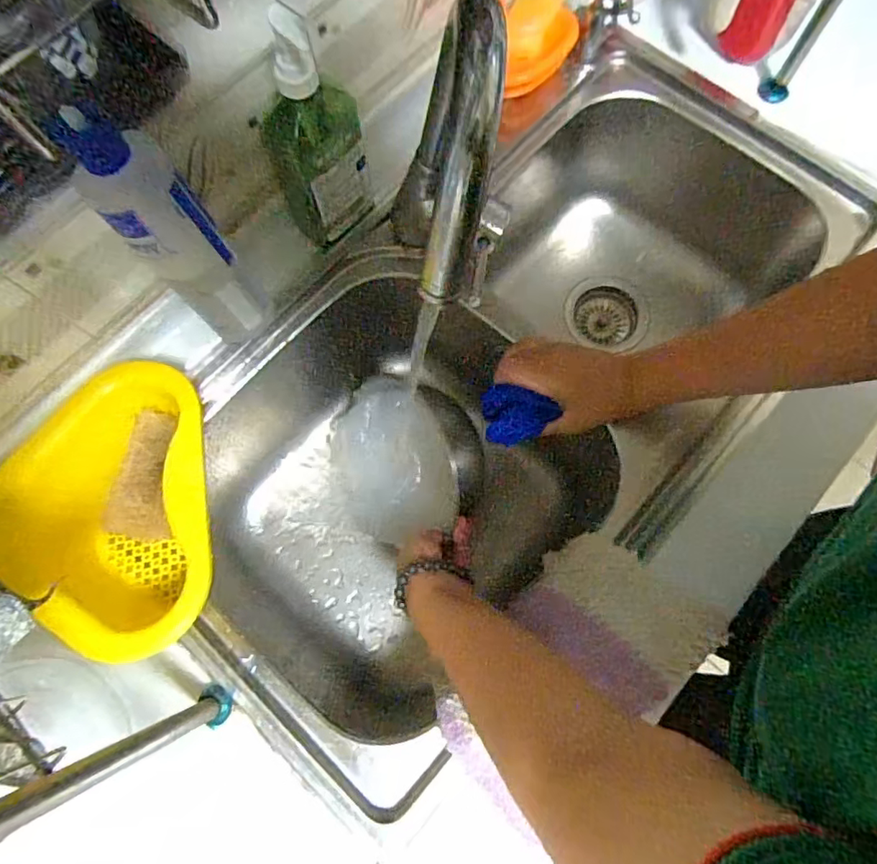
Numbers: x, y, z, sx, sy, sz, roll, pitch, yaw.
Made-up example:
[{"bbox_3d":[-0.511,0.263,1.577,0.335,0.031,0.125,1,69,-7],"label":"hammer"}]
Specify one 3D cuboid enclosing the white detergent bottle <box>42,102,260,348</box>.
[{"bbox_3d":[-0.192,-0.137,0.418,0.060,0.238,0.048,-44,78,-9],"label":"white detergent bottle"}]

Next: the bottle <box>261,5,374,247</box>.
[{"bbox_3d":[-0.107,-0.245,0.464,0.084,0.215,0.052,-20,75,-3],"label":"bottle"}]

